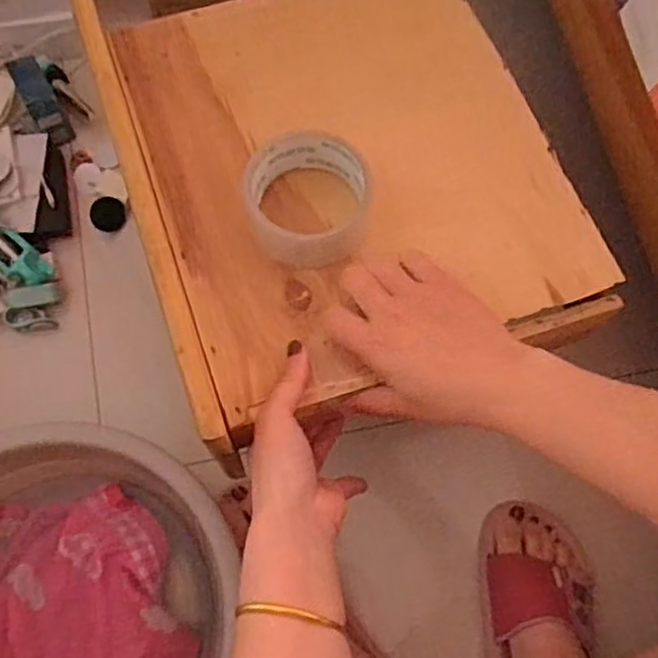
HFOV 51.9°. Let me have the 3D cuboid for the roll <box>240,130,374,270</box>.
[{"bbox_3d":[-0.011,-0.091,0.487,0.092,0.039,0.094,1,73,-2],"label":"roll"}]

